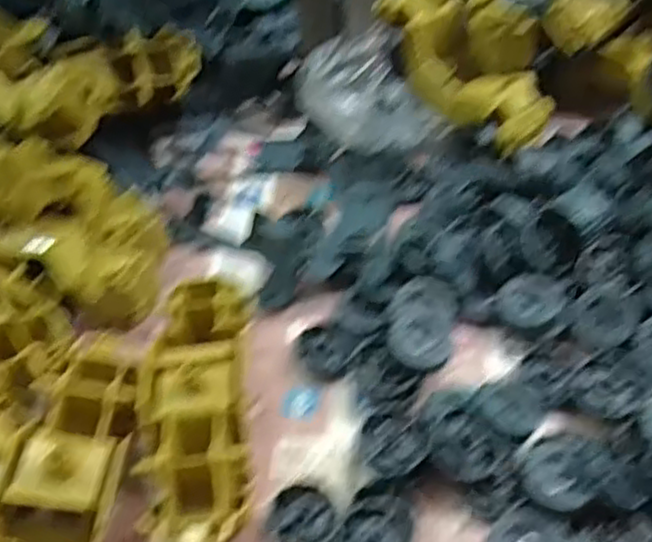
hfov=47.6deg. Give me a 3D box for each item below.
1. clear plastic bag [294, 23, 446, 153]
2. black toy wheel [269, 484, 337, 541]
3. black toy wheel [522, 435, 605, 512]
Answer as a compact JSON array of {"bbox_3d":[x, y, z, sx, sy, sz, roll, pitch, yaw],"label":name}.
[{"bbox_3d":[0.040,-0.139,0.559,0.087,0.058,0.101,29,56,28],"label":"clear plastic bag"},{"bbox_3d":[-0.011,0.133,0.392,0.033,0.009,0.039,-29,51,-19],"label":"black toy wheel"},{"bbox_3d":[0.125,0.107,0.391,0.037,0.015,0.045,7,43,18],"label":"black toy wheel"}]

